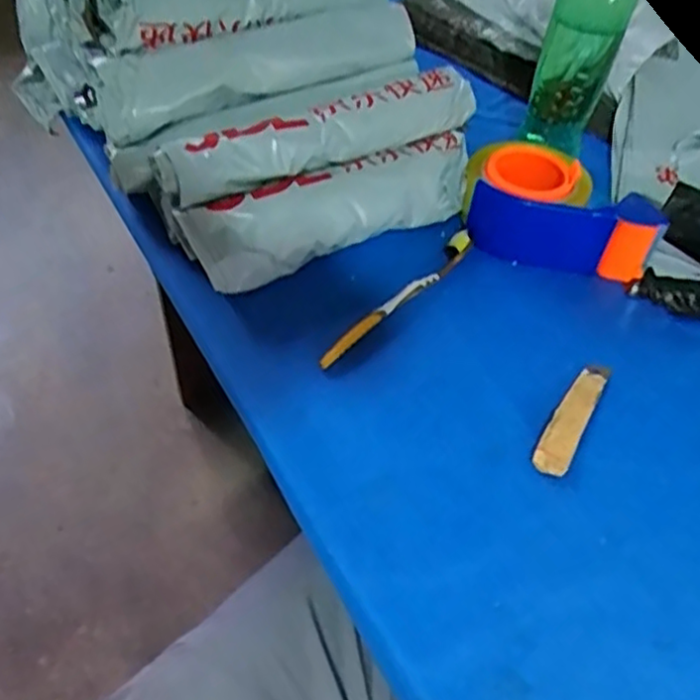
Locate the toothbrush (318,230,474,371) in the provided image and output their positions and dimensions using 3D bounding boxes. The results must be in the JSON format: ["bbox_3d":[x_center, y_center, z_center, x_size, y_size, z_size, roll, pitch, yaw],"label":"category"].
[{"bbox_3d":[0.040,-0.041,0.523,0.016,0.010,0.176,35,57,22],"label":"toothbrush"}]

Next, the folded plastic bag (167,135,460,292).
[{"bbox_3d":[-0.006,-0.117,0.554,0.255,0.050,0.065,-26,57,-22],"label":"folded plastic bag"}]

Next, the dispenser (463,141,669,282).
[{"bbox_3d":[0.172,-0.120,0.570,0.151,0.052,0.092,8,51,3],"label":"dispenser"}]

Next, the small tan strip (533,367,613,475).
[{"bbox_3d":[0.153,0.043,0.468,0.022,0.005,0.107,27,55,17],"label":"small tan strip"}]

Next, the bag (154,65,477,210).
[{"bbox_3d":[-0.019,-0.174,0.546,0.268,0.037,0.048,-20,55,-22],"label":"bag"}]

